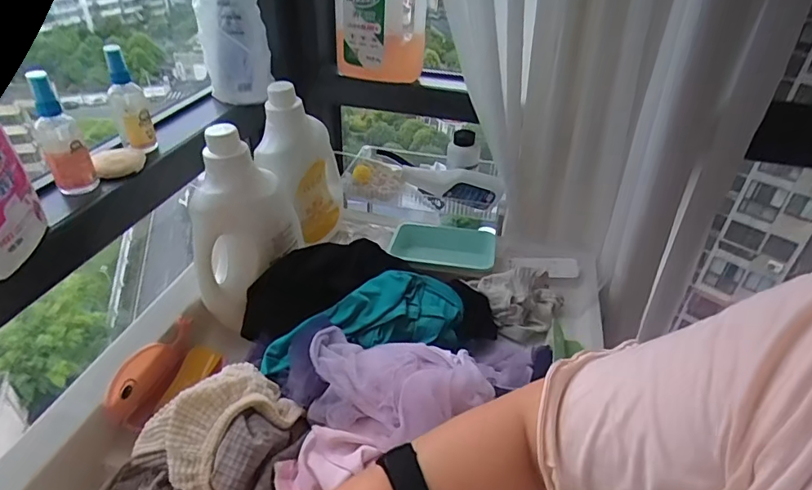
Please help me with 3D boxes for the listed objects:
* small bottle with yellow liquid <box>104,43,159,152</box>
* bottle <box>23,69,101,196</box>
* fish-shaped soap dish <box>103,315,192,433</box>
[{"bbox_3d":[-0.352,-0.184,0.630,0.040,0.127,0.041,-16,40,-24],"label":"small bottle with yellow liquid"},{"bbox_3d":[-0.383,-0.117,0.551,0.041,0.142,0.037,-20,42,-28],"label":"bottle"},{"bbox_3d":[-0.318,0.158,0.626,0.029,0.076,0.145,6,36,4],"label":"fish-shaped soap dish"}]

